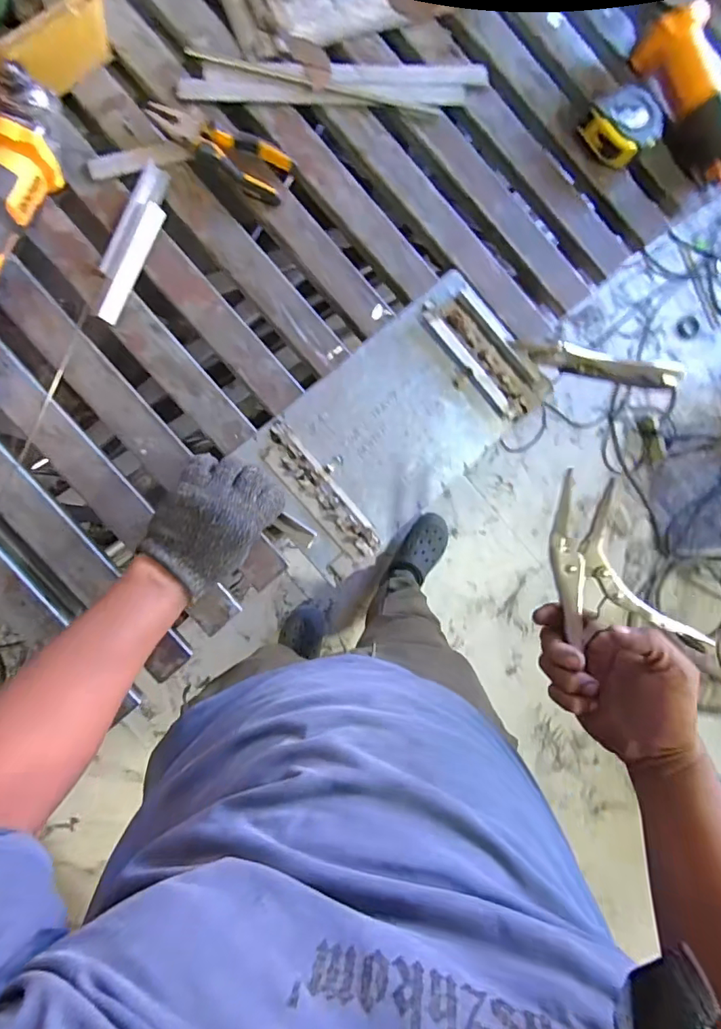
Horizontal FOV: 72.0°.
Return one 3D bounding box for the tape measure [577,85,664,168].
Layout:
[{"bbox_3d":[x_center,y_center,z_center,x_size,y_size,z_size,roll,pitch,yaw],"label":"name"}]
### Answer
[{"bbox_3d":[0.341,-0.507,0.641,0.093,0.038,0.080,38,84,-4],"label":"tape measure"}]

